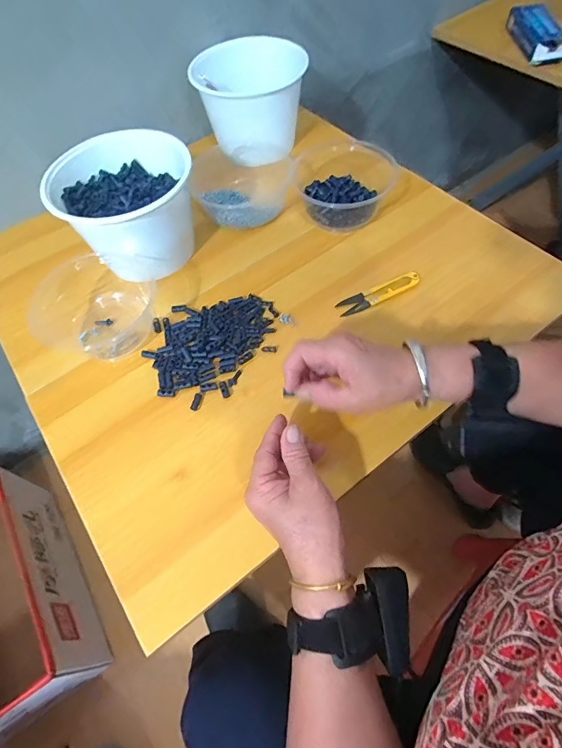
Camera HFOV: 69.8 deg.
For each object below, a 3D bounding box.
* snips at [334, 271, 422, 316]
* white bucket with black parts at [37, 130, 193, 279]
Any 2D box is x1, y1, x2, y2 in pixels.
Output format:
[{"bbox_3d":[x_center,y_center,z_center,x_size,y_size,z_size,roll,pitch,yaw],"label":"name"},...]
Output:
[{"bbox_3d":[0.116,-0.095,0.474,0.103,0.011,0.023,-21,60,-8],"label":"snips"},{"bbox_3d":[-0.188,-0.201,0.493,0.147,0.108,0.138,-2,59,3],"label":"white bucket with black parts"}]

